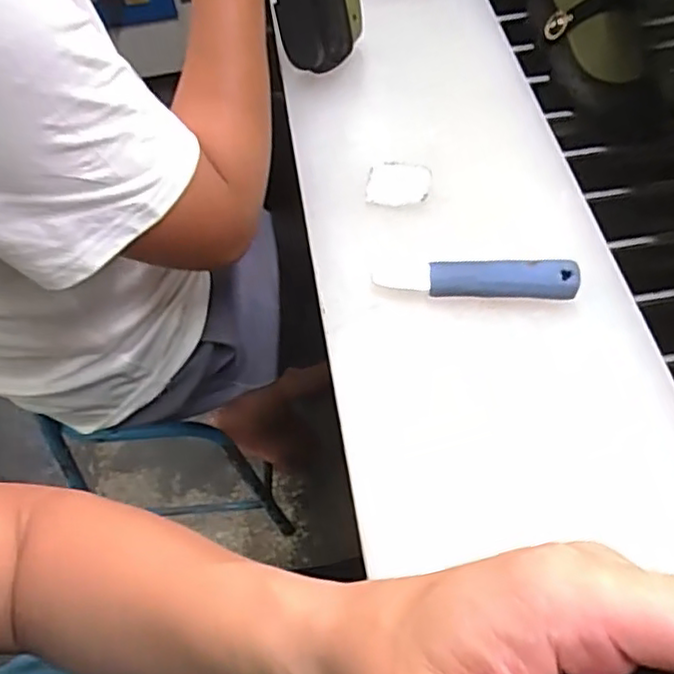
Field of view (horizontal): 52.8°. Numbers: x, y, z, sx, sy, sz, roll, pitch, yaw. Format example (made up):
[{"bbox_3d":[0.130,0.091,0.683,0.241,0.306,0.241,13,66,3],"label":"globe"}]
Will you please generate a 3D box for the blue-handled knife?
[{"bbox_3d":[0.109,-0.048,0.534,0.154,0.021,0.026,3,57,6],"label":"blue-handled knife"}]

